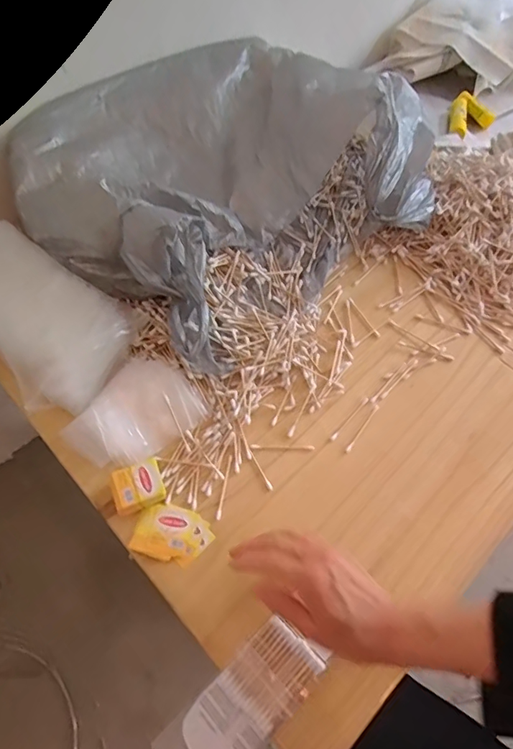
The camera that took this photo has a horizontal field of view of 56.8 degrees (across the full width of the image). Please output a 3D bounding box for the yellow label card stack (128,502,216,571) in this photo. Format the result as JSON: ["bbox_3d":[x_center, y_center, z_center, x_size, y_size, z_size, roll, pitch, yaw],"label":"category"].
[{"bbox_3d":[-0.084,0.159,0.475,0.075,0.005,0.052,15,58,10],"label":"yellow label card stack"}]

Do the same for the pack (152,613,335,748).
[{"bbox_3d":[-0.010,0.274,0.396,0.140,0.007,0.062,-36,63,-21],"label":"pack"}]

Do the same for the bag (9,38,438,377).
[{"bbox_3d":[-0.037,-0.284,0.668,0.516,0.163,0.424,-35,63,-20],"label":"bag"}]

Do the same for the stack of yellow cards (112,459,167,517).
[{"bbox_3d":[-0.120,0.117,0.488,0.050,0.023,0.045,-20,59,-12],"label":"stack of yellow cards"}]

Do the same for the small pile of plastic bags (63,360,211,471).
[{"bbox_3d":[-0.136,0.044,0.531,0.104,0.030,0.133,38,65,22],"label":"small pile of plastic bags"}]

